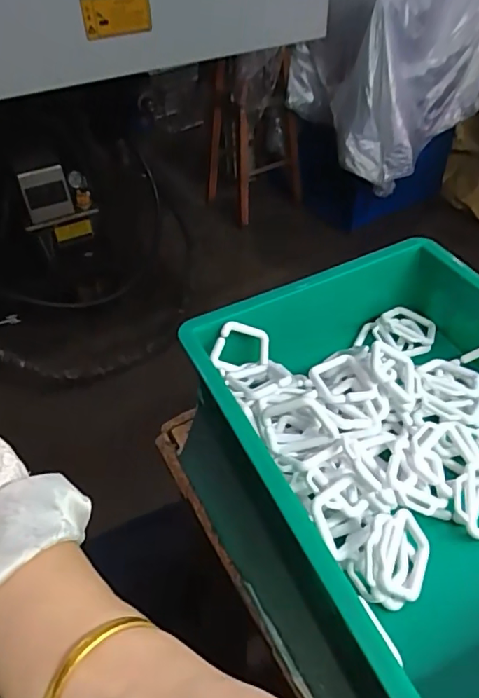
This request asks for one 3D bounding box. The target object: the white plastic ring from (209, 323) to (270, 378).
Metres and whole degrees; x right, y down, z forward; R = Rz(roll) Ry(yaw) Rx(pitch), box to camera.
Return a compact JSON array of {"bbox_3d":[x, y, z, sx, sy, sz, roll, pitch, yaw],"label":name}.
[{"bbox_3d":[0.002,0.001,0.463,0.048,0.010,0.049,4,76,-15],"label":"white plastic ring"}]

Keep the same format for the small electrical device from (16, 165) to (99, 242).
[{"bbox_3d":[-0.483,-0.380,1.458,0.191,0.236,0.066,-25,49,-19],"label":"small electrical device"}]

